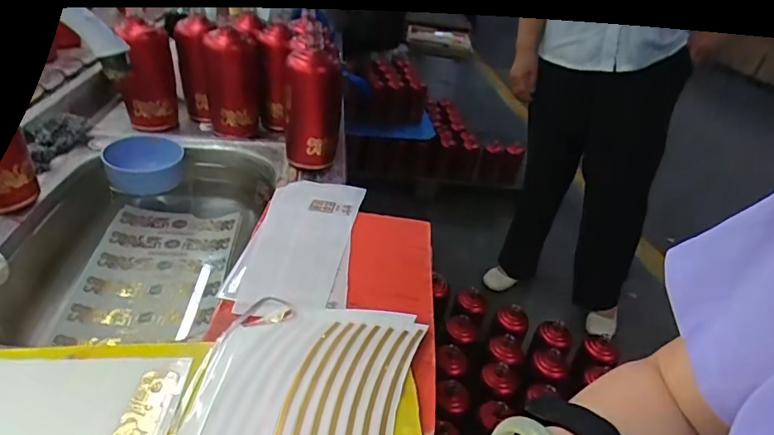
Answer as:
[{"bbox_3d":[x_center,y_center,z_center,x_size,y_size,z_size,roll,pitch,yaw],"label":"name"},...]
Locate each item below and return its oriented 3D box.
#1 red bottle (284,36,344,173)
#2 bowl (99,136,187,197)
[{"bbox_3d":[-0.107,-0.165,0.698,0.078,0.170,0.073,2,35,-7],"label":"red bottle"},{"bbox_3d":[-0.369,-0.083,0.728,0.107,0.057,0.087,-7,37,-25],"label":"bowl"}]

